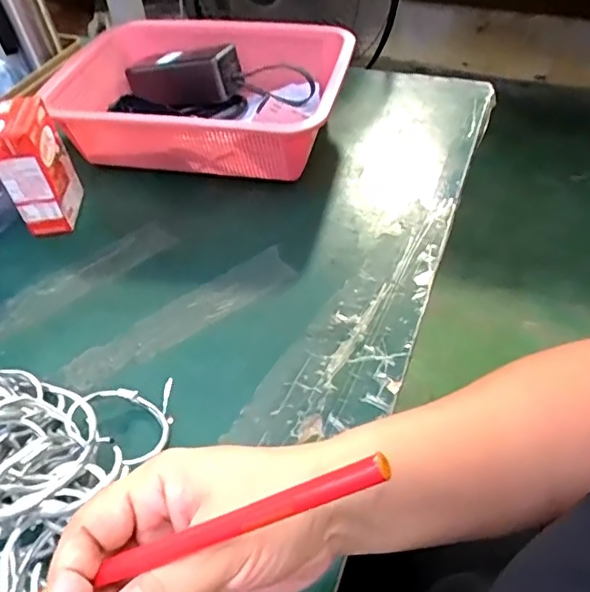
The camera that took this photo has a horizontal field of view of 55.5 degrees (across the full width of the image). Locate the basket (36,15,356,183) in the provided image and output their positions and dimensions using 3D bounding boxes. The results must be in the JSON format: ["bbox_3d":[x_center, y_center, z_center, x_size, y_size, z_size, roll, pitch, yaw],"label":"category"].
[{"bbox_3d":[-0.100,-0.215,0.608,0.305,0.098,0.213,6,47,10],"label":"basket"}]

